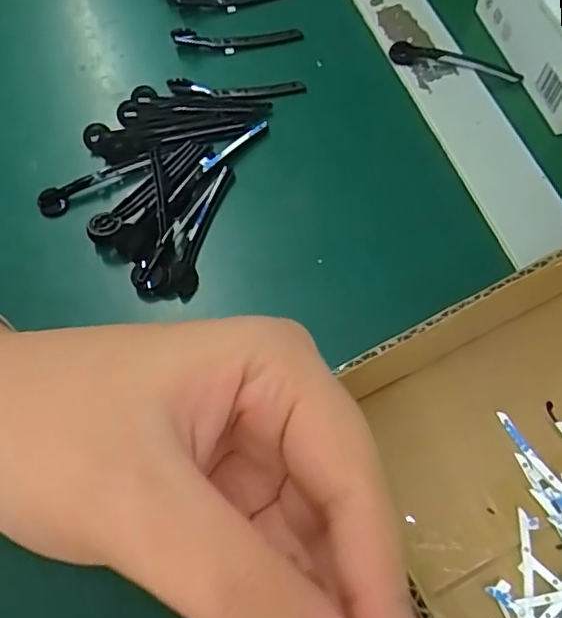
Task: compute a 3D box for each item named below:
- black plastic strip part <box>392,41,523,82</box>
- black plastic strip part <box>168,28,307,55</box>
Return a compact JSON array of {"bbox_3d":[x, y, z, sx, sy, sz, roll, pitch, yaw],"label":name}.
[{"bbox_3d":[0.098,-0.139,0.322,0.073,0.007,0.014,13,67,7],"label":"black plastic strip part"},{"bbox_3d":[-0.024,-0.154,0.329,0.072,0.010,0.011,-6,66,-1],"label":"black plastic strip part"}]

